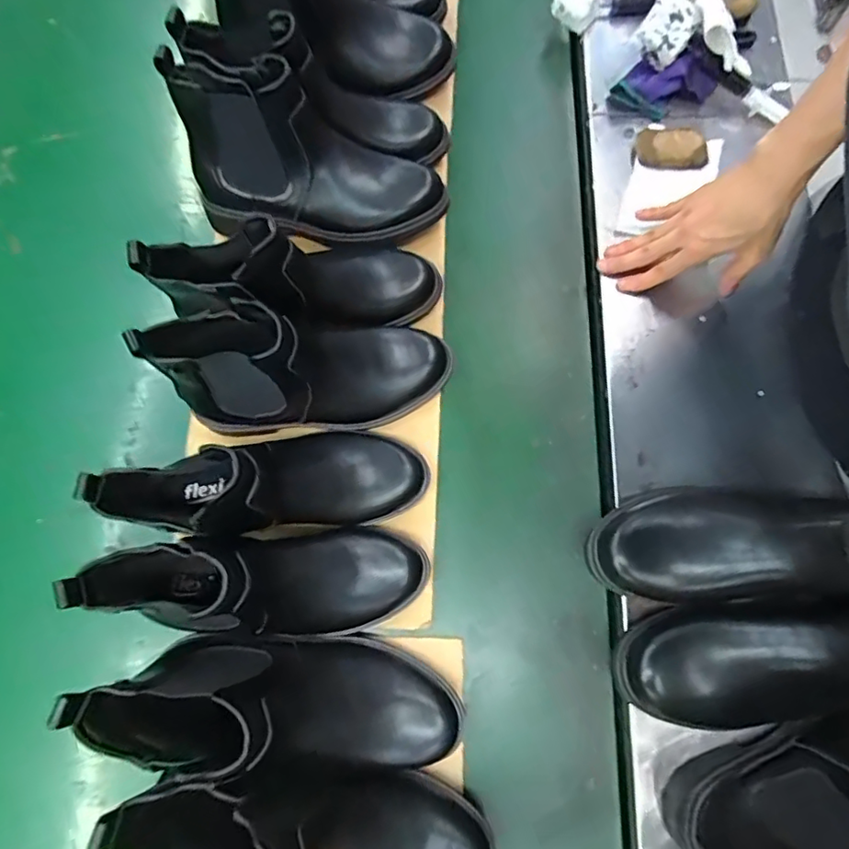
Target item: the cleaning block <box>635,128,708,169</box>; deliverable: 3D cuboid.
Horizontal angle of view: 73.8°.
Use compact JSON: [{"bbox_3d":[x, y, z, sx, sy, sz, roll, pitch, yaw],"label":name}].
[{"bbox_3d":[0.263,-0.293,0.600,0.077,0.027,0.040,1,75,0],"label":"cleaning block"}]

